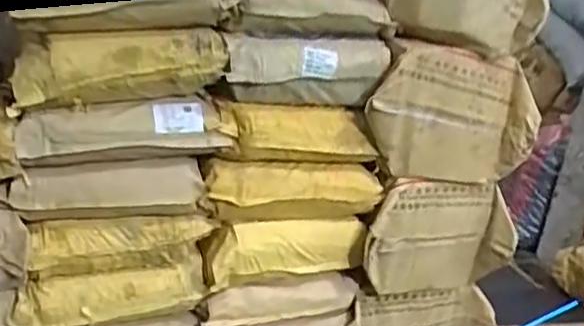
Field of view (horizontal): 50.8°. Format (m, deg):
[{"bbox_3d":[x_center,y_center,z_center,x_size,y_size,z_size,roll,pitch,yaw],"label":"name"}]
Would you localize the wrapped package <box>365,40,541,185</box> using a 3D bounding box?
[{"bbox_3d":[0.362,-0.099,1.424,0.411,0.303,0.087,3,19,-16],"label":"wrapped package"}]

